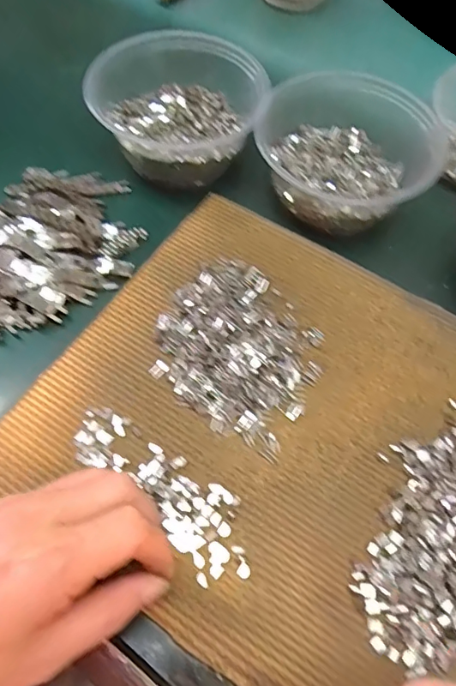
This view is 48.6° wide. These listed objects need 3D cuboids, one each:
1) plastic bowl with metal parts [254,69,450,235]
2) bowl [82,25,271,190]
[{"bbox_3d":[0.090,-0.144,0.385,0.134,0.056,0.121,-2,63,-1],"label":"plastic bowl with metal parts"},{"bbox_3d":[-0.037,-0.186,0.401,0.129,0.061,0.120,0,63,-1],"label":"bowl"}]

